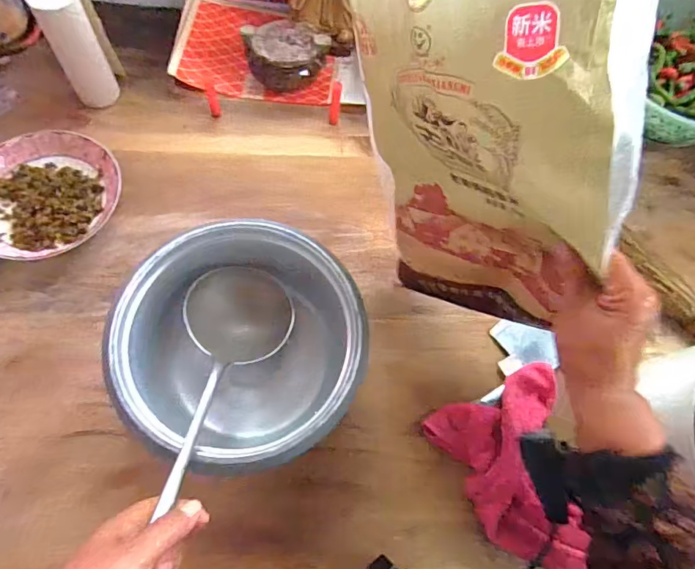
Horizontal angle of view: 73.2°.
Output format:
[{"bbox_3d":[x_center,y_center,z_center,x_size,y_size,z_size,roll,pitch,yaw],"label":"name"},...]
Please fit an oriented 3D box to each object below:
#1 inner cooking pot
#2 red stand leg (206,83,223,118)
[{"bbox_3d":[-0.106,0.071,0.513,0.244,0.133,0.238,1,67,-3],"label":"inner cooking pot"},{"bbox_3d":[-0.203,-0.278,0.708,0.016,0.049,0.014,-15,31,-10],"label":"red stand leg"}]

